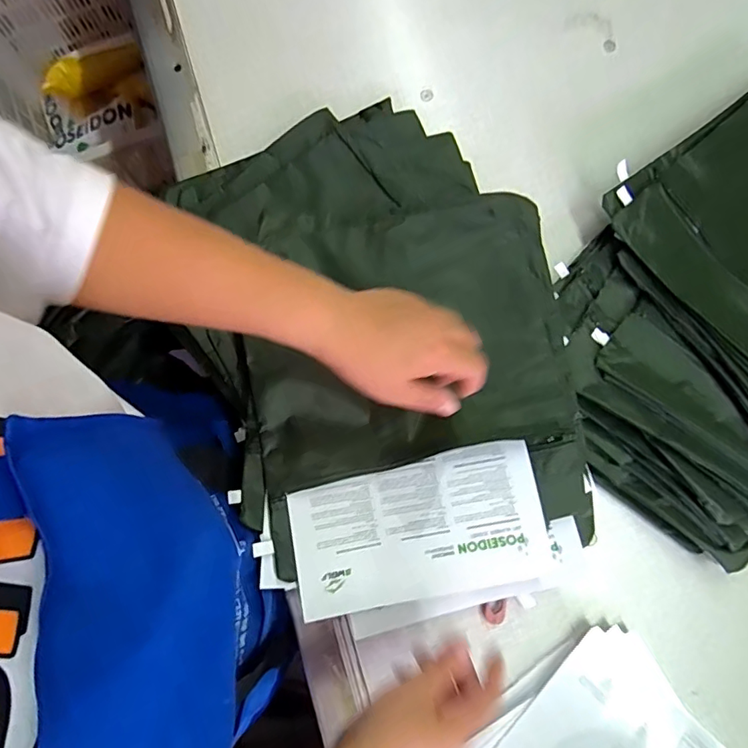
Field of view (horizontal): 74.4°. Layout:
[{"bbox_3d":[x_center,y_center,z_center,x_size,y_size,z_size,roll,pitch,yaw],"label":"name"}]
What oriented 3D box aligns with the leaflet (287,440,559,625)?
[{"bbox_3d":[0.039,0.132,0.407,0.203,0.013,0.118,-10,82,-2],"label":"leaflet"}]

